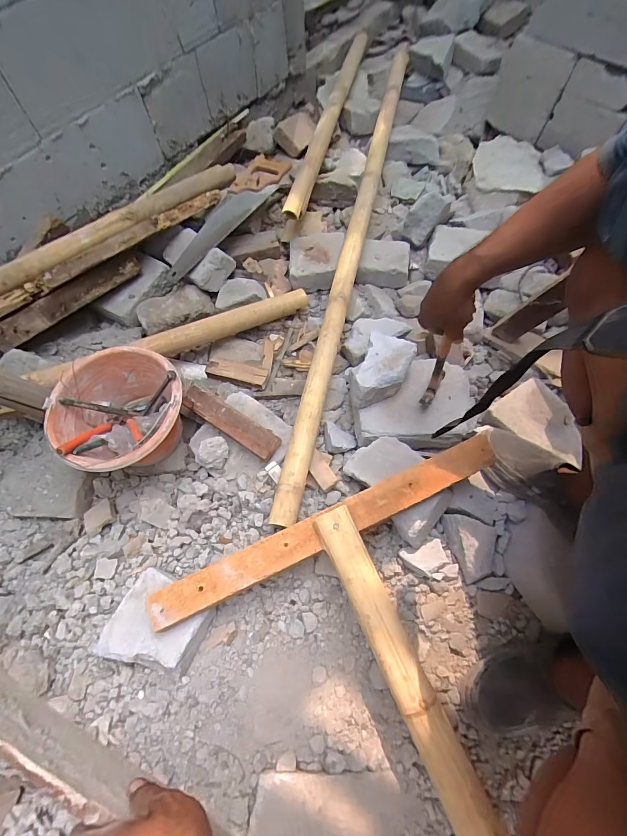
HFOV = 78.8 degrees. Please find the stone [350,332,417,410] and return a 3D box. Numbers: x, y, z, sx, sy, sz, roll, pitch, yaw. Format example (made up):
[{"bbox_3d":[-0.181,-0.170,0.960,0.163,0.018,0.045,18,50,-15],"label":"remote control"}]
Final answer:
[{"bbox_3d":[0.139,-0.100,0.791,0.102,0.062,0.171,24,68,12],"label":"stone"}]

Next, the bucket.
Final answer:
[{"bbox_3d":[-0.378,0.004,0.792,0.241,0.167,0.236,-1,65,1],"label":"bucket"}]

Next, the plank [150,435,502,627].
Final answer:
[{"bbox_3d":[0.026,0.178,0.625,0.604,0.015,0.066,-25,71,-5],"label":"plank"}]

